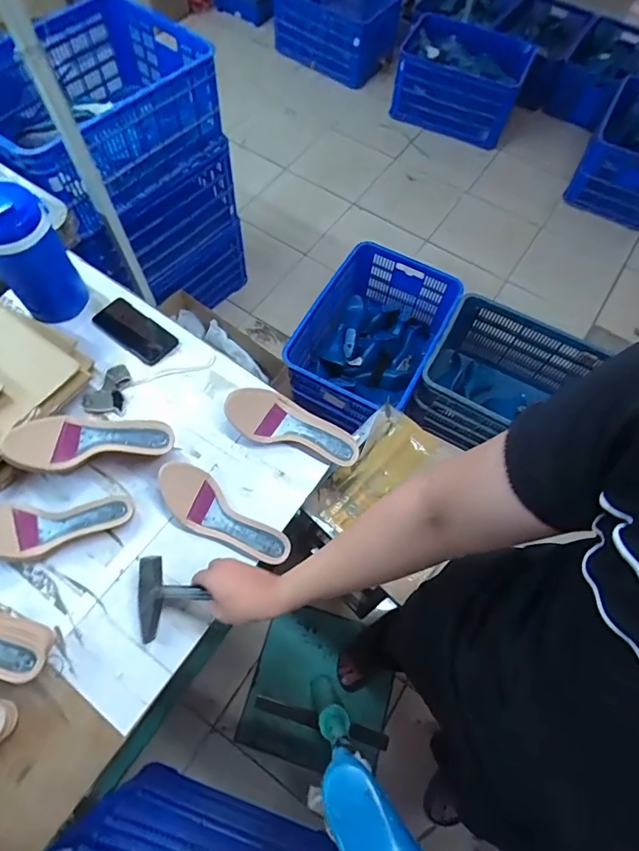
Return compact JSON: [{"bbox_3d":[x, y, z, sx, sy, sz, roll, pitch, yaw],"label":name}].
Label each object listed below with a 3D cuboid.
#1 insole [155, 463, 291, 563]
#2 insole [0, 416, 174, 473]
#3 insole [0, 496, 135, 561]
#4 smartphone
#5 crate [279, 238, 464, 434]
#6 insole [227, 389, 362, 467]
[{"bbox_3d":[-0.159,0.149,0.732,0.233,0.055,0.083,34,69,12],"label":"insole"},{"bbox_3d":[-0.355,0.025,0.715,0.232,0.023,0.080,-3,65,-20],"label":"insole"},{"bbox_3d":[-0.415,0.155,0.707,0.227,0.062,0.093,-6,66,-6],"label":"insole"},{"bbox_3d":[-0.363,-0.187,0.897,0.161,0.016,0.077,37,75,7],"label":"smartphone"},{"bbox_3d":[0.189,-0.313,1.645,0.433,0.330,0.672,27,67,9],"label":"crate"},{"bbox_3d":[-0.042,-0.001,0.803,0.236,0.059,0.091,18,66,5],"label":"insole"}]

